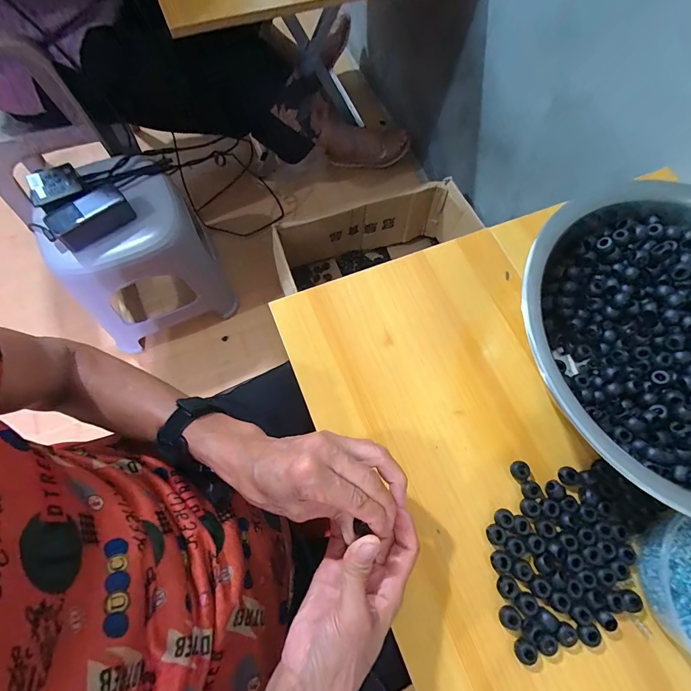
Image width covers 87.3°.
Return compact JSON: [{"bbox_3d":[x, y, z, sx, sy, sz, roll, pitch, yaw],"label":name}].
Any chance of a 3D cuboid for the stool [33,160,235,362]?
[{"bbox_3d":[-0.452,-0.204,0.823,0.278,0.307,0.260,-22,73,-10],"label":"stool"}]

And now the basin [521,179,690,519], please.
[{"bbox_3d":[0.315,-0.002,0.362,0.304,0.089,0.305,1,70,-2],"label":"basin"}]

